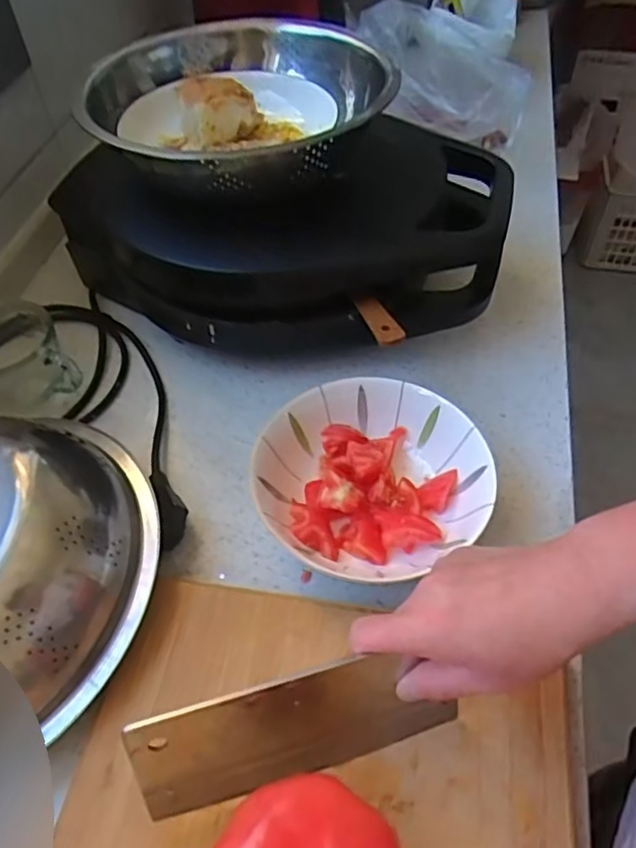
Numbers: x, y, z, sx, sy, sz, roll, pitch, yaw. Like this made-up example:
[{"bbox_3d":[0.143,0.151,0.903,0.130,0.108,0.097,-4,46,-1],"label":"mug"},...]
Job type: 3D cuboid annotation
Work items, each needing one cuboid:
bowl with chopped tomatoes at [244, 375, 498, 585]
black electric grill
[{"bbox_3d":[0.038,0.047,0.485,0.174,0.058,0.164,-1,52,1],"label":"bowl with chopped tomatoes"},{"bbox_3d":[-0.035,-0.194,0.607,0.408,0.171,0.271,12,53,11],"label":"black electric grill"}]

